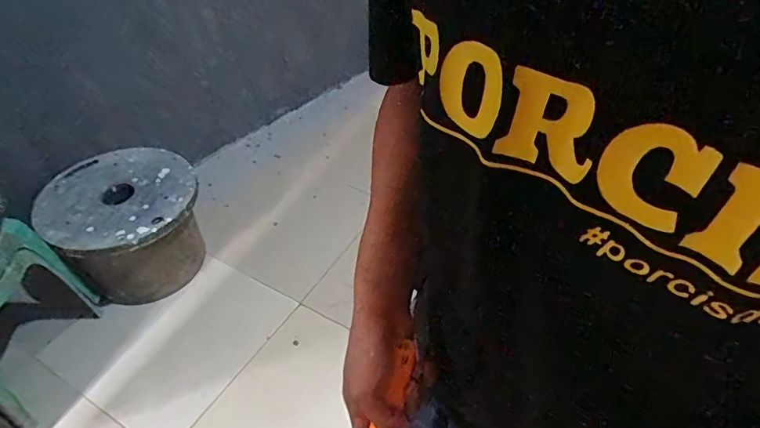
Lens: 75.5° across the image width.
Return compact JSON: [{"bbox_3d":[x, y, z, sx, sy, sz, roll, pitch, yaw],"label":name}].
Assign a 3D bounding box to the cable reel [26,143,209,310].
[{"bbox_3d":[-0.856,0.060,1.716,0.418,0.384,0.486,30,51,29],"label":"cable reel"}]

